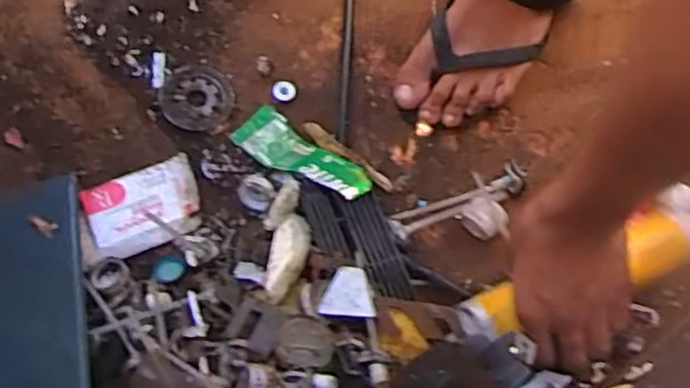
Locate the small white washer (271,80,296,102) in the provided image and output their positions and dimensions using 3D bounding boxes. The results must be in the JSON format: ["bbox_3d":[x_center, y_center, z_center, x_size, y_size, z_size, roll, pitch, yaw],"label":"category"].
[{"bbox_3d":[-0.057,-0.096,0.650,0.022,0.004,0.020,0,75,-1],"label":"small white washer"}]

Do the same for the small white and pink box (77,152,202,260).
[{"bbox_3d":[-0.168,0.011,0.591,0.092,0.024,0.069,-26,77,-8],"label":"small white and pink box"}]

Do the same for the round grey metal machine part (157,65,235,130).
[{"bbox_3d":[-0.136,-0.088,0.637,0.064,0.007,0.069,5,62,-10],"label":"round grey metal machine part"}]

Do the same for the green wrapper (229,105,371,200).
[{"bbox_3d":[-0.035,-0.034,0.616,0.134,0.029,0.046,29,75,29],"label":"green wrapper"}]

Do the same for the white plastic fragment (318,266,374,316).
[{"bbox_3d":[0.002,0.075,0.538,0.040,0.004,0.038,1,68,12],"label":"white plastic fragment"}]

